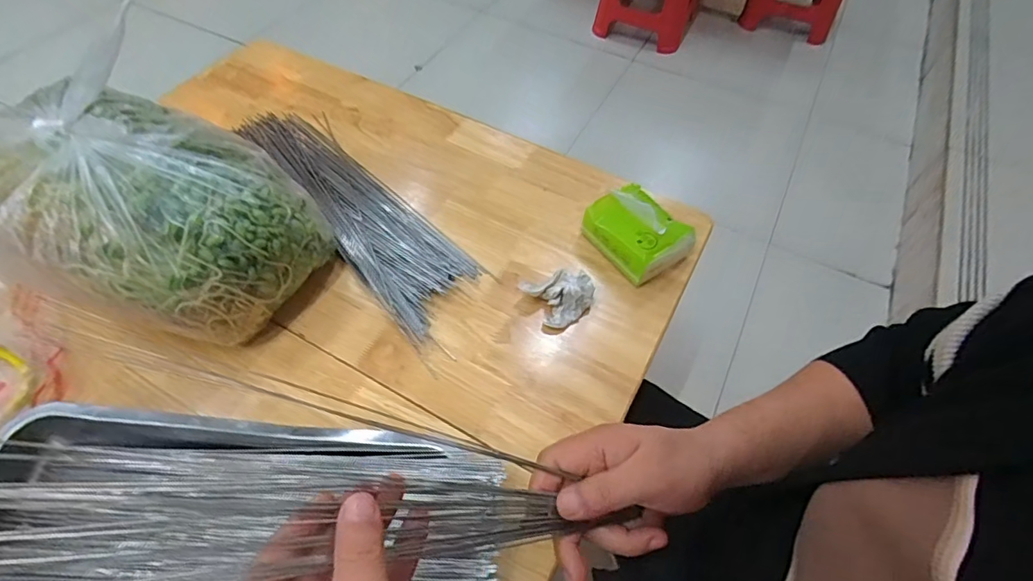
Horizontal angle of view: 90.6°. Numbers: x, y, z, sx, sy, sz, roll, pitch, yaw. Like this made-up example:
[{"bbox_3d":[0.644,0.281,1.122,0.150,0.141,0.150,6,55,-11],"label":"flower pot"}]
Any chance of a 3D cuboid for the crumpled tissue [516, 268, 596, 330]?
[{"bbox_3d":[0.050,0.002,0.547,0.070,0.033,0.061,-28,61,-20],"label":"crumpled tissue"}]

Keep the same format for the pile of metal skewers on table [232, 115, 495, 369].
[{"bbox_3d":[-0.194,-0.108,0.621,0.110,0.022,0.447,-34,63,-23],"label":"pile of metal skewers on table"}]

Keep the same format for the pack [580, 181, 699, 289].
[{"bbox_3d":[0.139,-0.068,0.576,0.090,0.068,0.101,-26,60,-19],"label":"pack"}]

